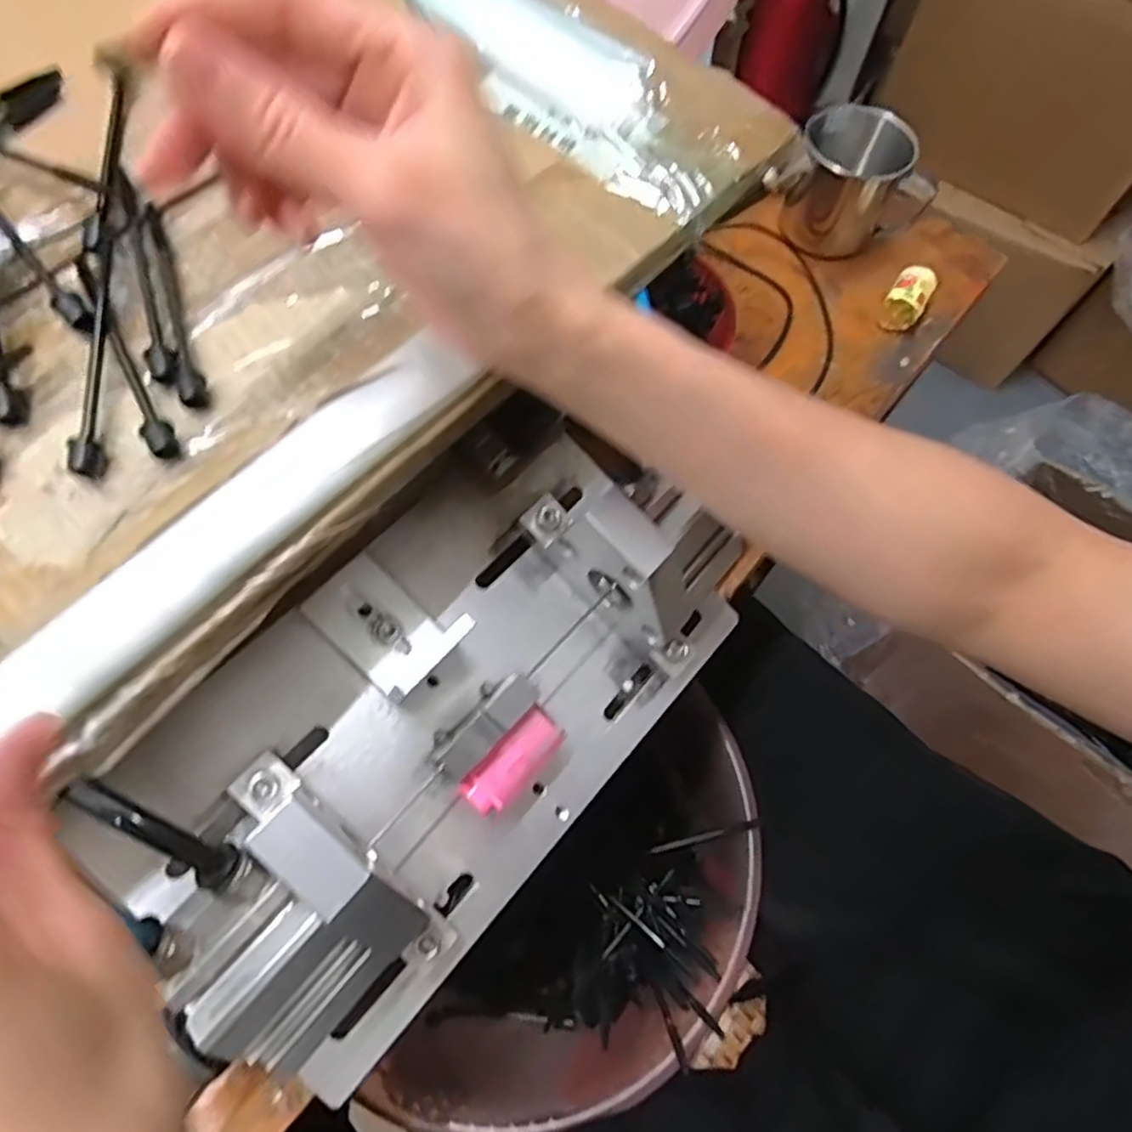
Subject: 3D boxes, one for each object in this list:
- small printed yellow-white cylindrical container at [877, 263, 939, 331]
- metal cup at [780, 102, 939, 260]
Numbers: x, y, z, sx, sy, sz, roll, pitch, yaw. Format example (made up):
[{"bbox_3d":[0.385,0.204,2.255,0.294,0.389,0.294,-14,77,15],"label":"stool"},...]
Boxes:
[{"bbox_3d":[0.232,-0.181,0.460,0.026,0.028,0.033,31,66,12],"label":"small printed yellow-white cylindrical container"},{"bbox_3d":[0.207,-0.268,0.479,0.090,0.070,0.090,1,64,-2],"label":"metal cup"}]

